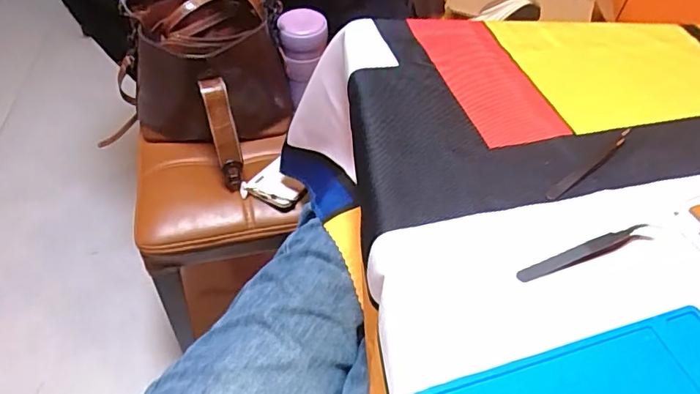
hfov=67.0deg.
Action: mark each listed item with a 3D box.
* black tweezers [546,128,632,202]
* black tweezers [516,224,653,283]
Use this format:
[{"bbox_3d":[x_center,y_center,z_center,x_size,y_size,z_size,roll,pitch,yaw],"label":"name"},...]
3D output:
[{"bbox_3d":[0.207,-0.030,0.447,0.128,0.004,0.012,-31,58,-29],"label":"black tweezers"},{"bbox_3d":[0.169,0.040,0.380,0.108,0.016,0.011,-13,51,-17],"label":"black tweezers"}]

